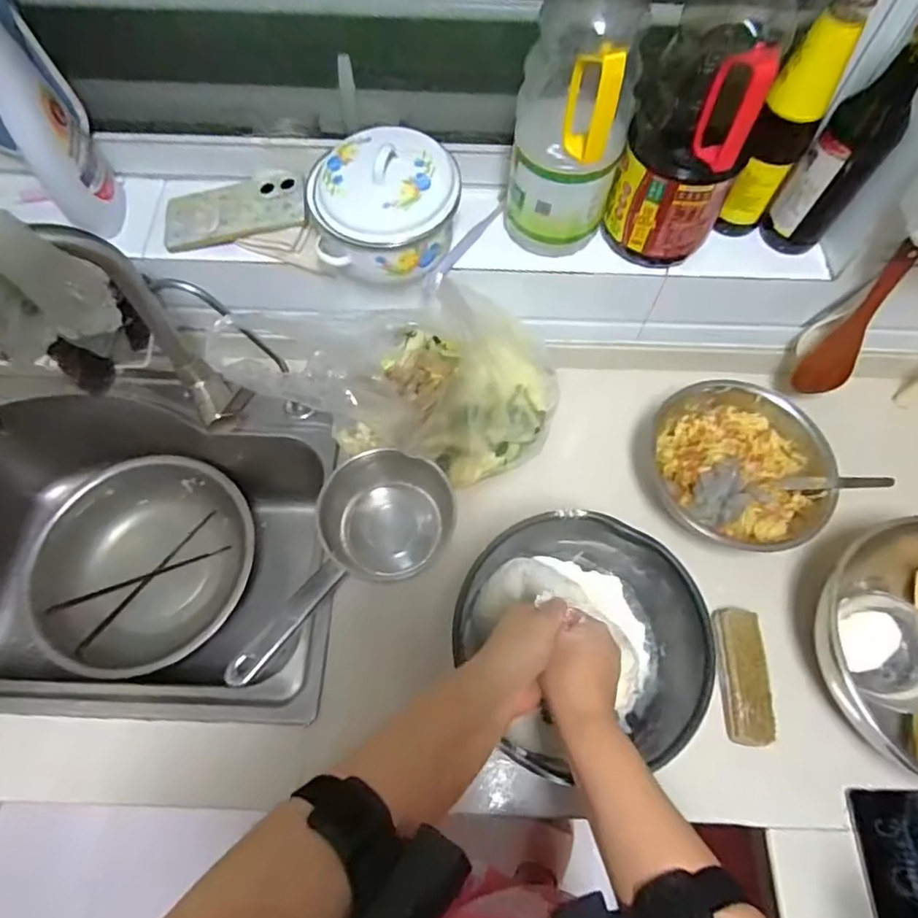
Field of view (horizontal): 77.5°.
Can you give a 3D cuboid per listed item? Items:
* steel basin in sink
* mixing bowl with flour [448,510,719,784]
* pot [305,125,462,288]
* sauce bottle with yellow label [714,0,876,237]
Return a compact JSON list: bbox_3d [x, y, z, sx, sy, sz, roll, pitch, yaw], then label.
[{"bbox_3d":[-0.455,0.153,0.856,0.290,0.091,0.308,0,64,-1],"label":"steel basin in sink"},{"bbox_3d":[0.114,0.182,0.576,0.220,0.136,0.230,0,64,-1],"label":"mixing bowl with flour"},{"bbox_3d":[-0.079,-0.273,0.619,0.151,0.092,0.139,0,64,-1],"label":"pot"},{"bbox_3d":[0.330,-0.335,0.578,0.054,0.273,0.055,30,68,13],"label":"sauce bottle with yellow label"}]

